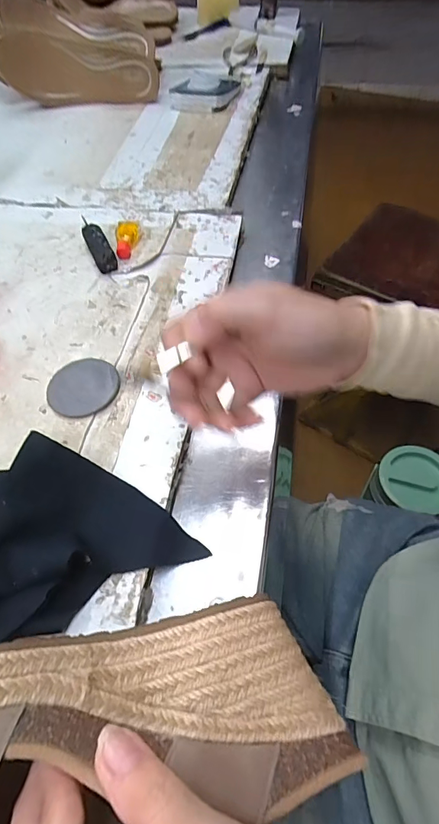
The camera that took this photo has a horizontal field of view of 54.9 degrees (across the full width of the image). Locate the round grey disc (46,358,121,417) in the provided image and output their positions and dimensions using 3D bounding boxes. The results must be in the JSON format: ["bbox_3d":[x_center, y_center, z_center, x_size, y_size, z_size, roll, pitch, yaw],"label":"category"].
[{"bbox_3d":[-0.111,-0.020,0.345,0.054,0.004,0.056,-2,57,3],"label":"round grey disc"}]

